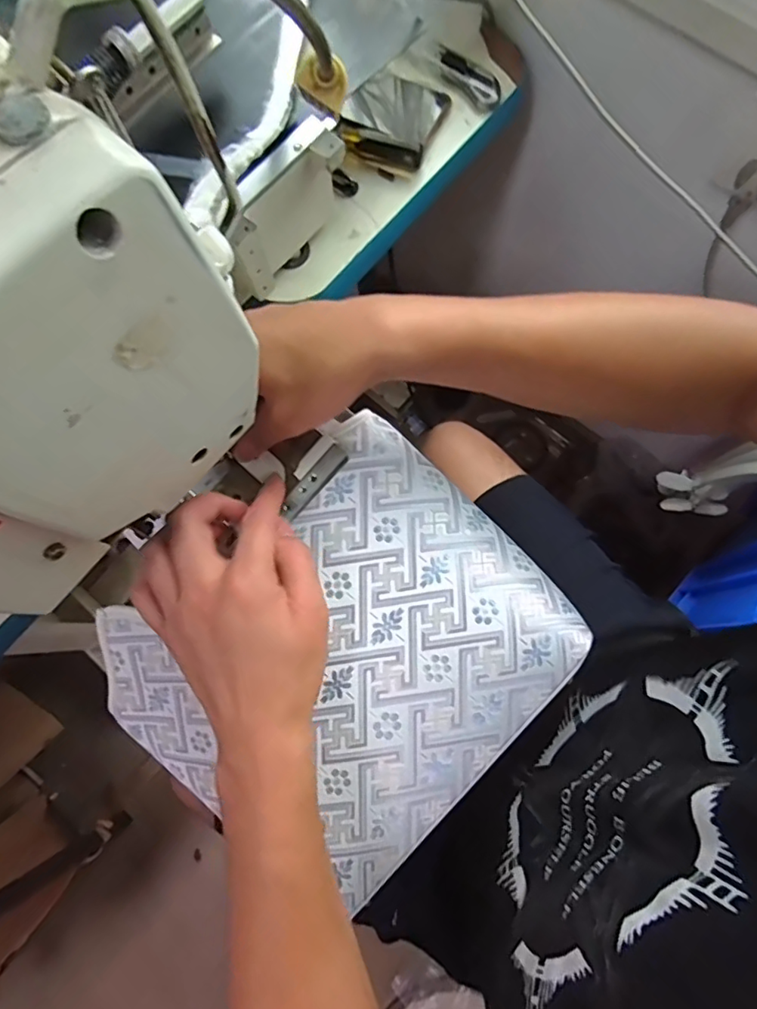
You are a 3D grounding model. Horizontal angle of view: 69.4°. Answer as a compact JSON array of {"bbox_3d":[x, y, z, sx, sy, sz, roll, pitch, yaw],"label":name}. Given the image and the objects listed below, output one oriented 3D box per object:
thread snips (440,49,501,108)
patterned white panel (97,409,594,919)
[{"bbox_3d":[0.101,-0.459,0.585,0.026,0.011,0.080,-38,79,-7],"label":"thread snips"},{"bbox_3d":[-0.014,0.098,0.378,0.229,0.057,0.255,41,81,10],"label":"patterned white panel"}]

